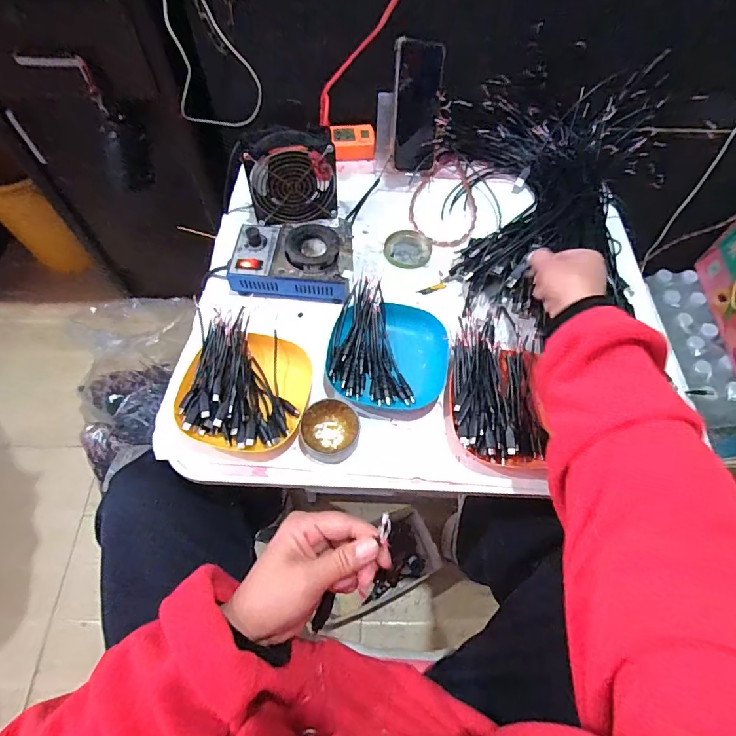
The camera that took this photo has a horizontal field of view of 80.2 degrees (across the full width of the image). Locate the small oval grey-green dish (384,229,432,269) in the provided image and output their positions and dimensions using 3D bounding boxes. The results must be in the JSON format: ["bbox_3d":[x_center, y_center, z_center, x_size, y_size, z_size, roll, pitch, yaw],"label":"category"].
[{"bbox_3d":[0.057,-0.171,0.626,0.065,0.008,0.064,14,63,6],"label":"small oval grey-green dish"}]

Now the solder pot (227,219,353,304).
[{"bbox_3d":[-0.098,-0.140,0.572,0.152,0.062,0.105,3,62,0],"label":"solder pot"}]

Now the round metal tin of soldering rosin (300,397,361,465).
[{"bbox_3d":[-0.041,0.069,0.479,0.061,0.031,0.066,0,62,-1],"label":"round metal tin of soldering rosin"}]

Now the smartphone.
[{"bbox_3d":[0.072,-0.378,0.640,0.080,0.163,0.007,-8,33,-23],"label":"smartphone"}]

